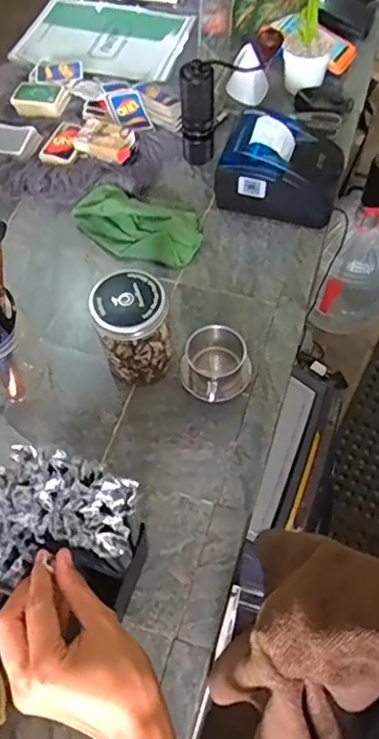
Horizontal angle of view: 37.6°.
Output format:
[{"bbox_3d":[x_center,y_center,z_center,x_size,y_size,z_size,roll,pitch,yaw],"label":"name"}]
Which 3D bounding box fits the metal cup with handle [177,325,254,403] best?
[{"bbox_3d":[0.031,-0.009,0.703,0.086,0.058,0.085,35,69,20],"label":"metal cup with handle"}]

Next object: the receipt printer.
[{"bbox_3d":[0.139,-0.308,0.832,0.173,0.106,0.125,17,64,12],"label":"receipt printer"}]

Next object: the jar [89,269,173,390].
[{"bbox_3d":[-0.068,-0.047,0.687,0.088,0.131,0.082,-23,63,-8],"label":"jar"}]

